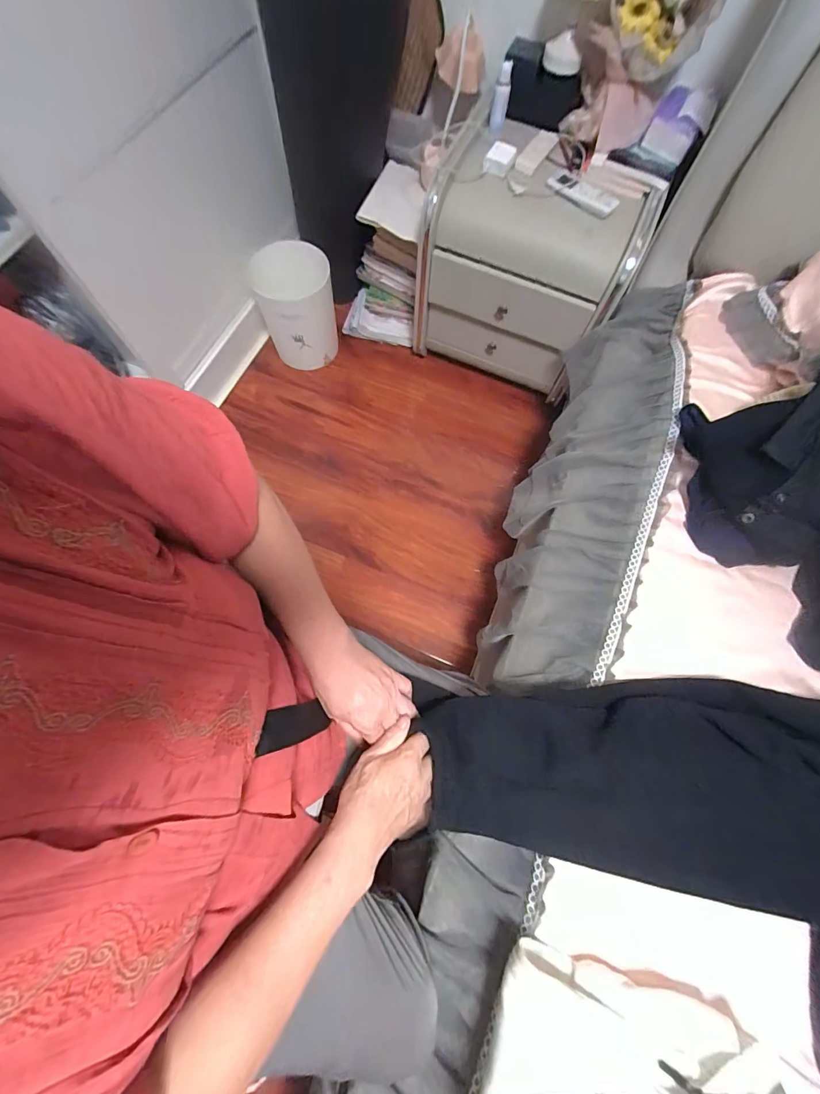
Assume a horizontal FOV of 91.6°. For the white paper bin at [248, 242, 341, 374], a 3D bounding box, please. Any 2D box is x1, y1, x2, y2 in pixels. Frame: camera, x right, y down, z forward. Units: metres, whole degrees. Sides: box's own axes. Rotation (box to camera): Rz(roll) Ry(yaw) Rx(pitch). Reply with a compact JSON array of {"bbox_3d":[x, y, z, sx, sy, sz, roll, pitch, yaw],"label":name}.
[{"bbox_3d":[-0.315,-0.665,1.127,0.199,0.259,0.197,-19,73,-8],"label":"white paper bin"}]

